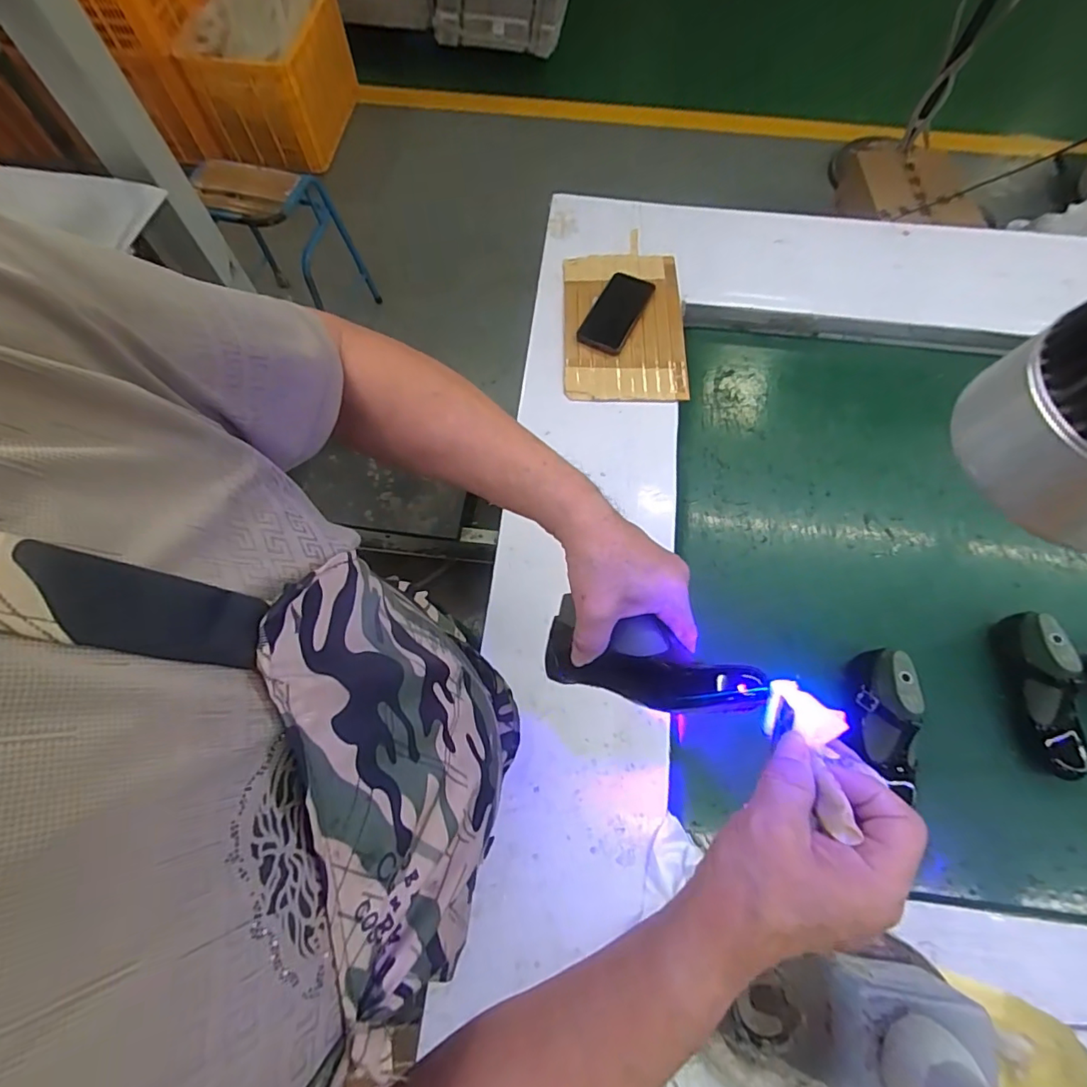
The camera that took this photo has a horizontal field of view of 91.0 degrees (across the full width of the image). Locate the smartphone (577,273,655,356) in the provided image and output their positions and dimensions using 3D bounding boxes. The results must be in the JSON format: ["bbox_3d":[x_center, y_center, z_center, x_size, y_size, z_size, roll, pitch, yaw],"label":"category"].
[{"bbox_3d":[0.123,-0.387,0.890,0.079,0.014,0.177,24,71,9],"label":"smartphone"}]

